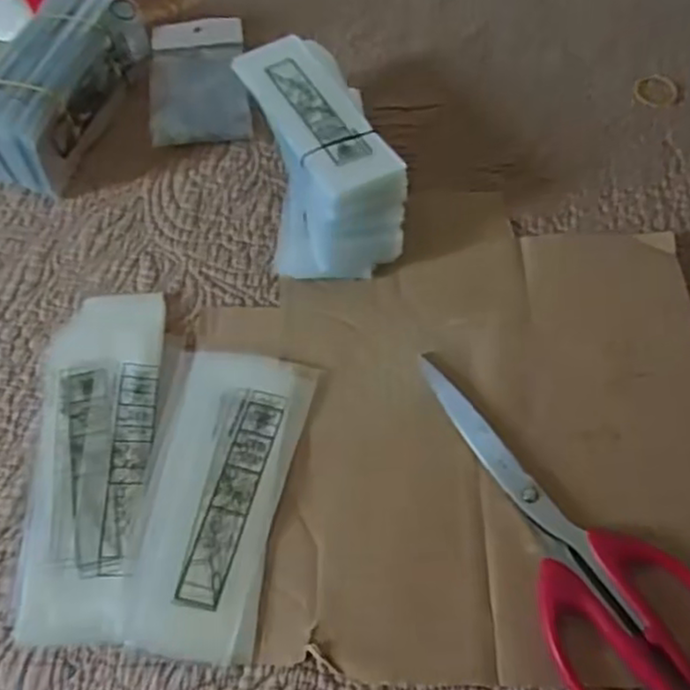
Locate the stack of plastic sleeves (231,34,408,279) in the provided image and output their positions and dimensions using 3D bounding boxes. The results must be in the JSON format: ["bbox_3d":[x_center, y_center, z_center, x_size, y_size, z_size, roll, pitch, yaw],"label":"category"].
[{"bbox_3d":[-0.016,-0.124,0.439,0.079,0.051,0.170,-12,60,-5],"label":"stack of plastic sleeves"}]

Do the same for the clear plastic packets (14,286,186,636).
[{"bbox_3d":[-0.130,0.052,0.361,0.069,0.015,0.194,-3,60,0],"label":"clear plastic packets"}]

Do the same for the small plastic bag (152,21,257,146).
[{"bbox_3d":[-0.109,-0.200,0.509,0.069,0.010,0.132,-8,60,-3],"label":"small plastic bag"}]

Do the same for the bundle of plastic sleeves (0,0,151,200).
[{"bbox_3d":[-0.200,-0.181,0.477,0.065,0.053,0.156,14,62,10],"label":"bundle of plastic sleeves"}]

